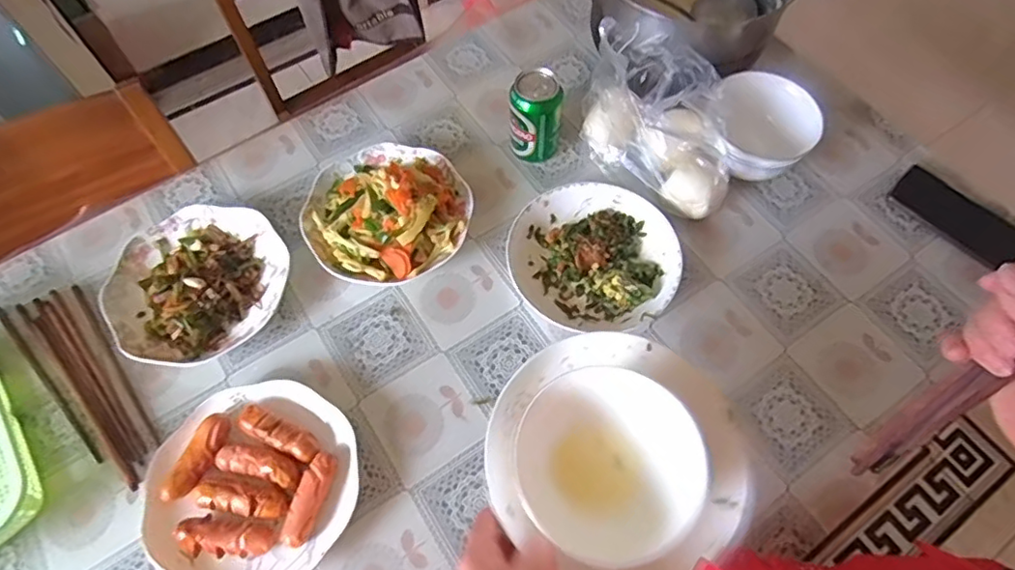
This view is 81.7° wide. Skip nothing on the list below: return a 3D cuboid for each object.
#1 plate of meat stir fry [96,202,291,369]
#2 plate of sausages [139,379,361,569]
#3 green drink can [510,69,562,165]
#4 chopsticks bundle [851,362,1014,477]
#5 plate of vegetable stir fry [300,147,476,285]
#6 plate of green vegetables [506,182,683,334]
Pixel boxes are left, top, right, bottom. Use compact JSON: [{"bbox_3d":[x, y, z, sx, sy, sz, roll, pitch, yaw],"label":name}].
[{"bbox_3d":[-0.360,-0.003,0.687,0.199,0.044,0.187,0,63,0],"label":"plate of meat stir fry"},{"bbox_3d":[-0.250,0.197,0.583,0.195,0.041,0.195,0,63,0],"label":"plate of sausages"},{"bbox_3d":[0.035,-0.209,0.750,0.063,0.117,0.059,0,63,0],"label":"green drink can"},{"bbox_3d":[0.324,0.066,0.406,0.022,0.259,0.029,32,47,15],"label":"chopsticks bundle"},{"bbox_3d":[-0.150,-0.097,0.715,0.195,0.076,0.196,0,63,0],"label":"plate of vegetable stir fry"},{"bbox_3d":[0.102,-0.029,0.697,0.194,0.042,0.184,0,63,0],"label":"plate of green vegetables"}]

